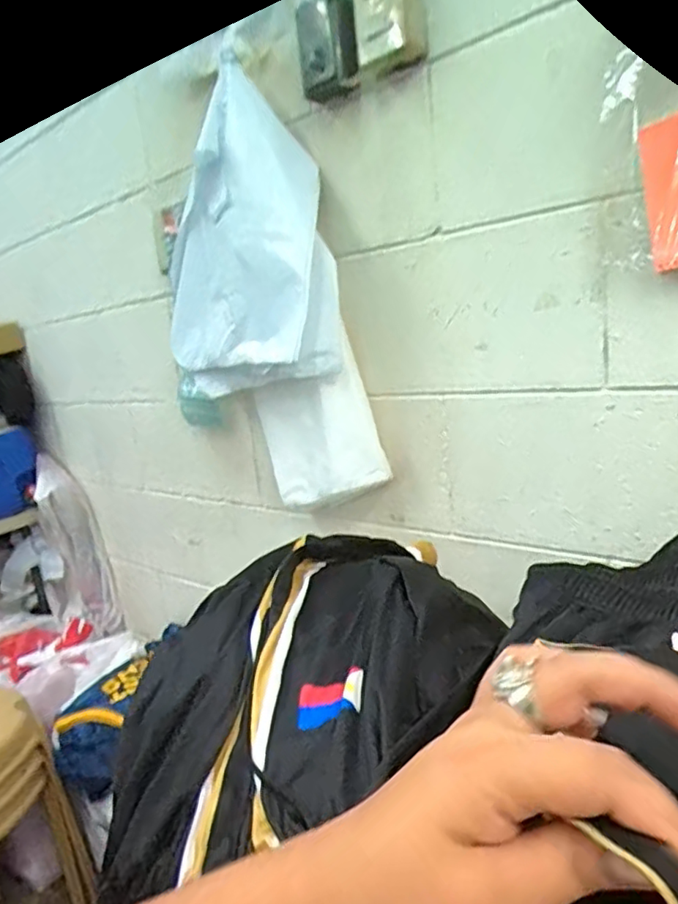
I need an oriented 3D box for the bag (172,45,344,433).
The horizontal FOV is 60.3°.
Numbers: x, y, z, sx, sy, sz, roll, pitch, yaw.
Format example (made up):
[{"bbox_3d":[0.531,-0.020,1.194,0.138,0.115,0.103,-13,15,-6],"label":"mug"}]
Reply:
[{"bbox_3d":[-0.198,-0.280,0.953,0.083,0.411,0.433,-21,5,-42],"label":"bag"}]

